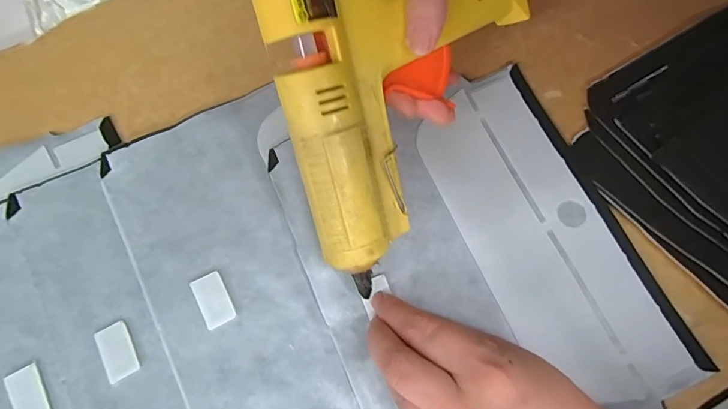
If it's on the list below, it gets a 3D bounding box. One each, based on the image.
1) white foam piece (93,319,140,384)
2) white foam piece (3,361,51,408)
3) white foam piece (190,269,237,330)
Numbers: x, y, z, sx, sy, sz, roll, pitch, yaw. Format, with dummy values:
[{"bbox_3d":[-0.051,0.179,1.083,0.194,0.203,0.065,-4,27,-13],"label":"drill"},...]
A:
[{"bbox_3d":[-0.149,0.089,0.272,0.017,0.007,0.033,-27,73,-9],"label":"white foam piece"},{"bbox_3d":[-0.199,0.113,0.266,0.018,0.004,0.033,-27,73,-9],"label":"white foam piece"},{"bbox_3d":[-0.094,0.060,0.281,0.019,0.005,0.033,-28,73,-9],"label":"white foam piece"}]

